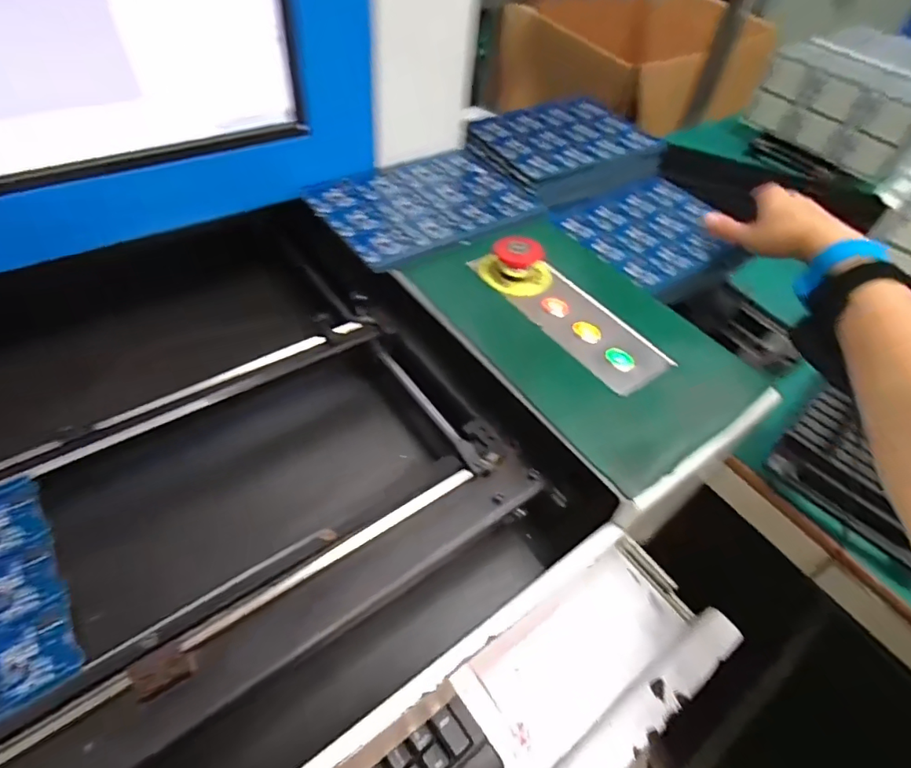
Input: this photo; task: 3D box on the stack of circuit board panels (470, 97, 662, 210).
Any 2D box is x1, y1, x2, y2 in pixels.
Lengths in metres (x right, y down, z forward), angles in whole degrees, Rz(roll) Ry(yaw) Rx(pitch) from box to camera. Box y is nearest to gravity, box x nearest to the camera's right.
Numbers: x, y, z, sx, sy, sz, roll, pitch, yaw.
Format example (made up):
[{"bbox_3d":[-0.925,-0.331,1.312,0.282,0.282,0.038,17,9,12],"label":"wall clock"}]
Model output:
[{"bbox_3d":[0.120,-0.272,0.578,0.204,0.030,0.157,-30,61,-30],"label":"stack of circuit board panels"}]

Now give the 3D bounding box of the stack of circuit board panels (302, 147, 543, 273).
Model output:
[{"bbox_3d":[-0.027,-0.173,0.483,0.194,0.019,0.136,-24,58,-27],"label":"stack of circuit board panels"}]

